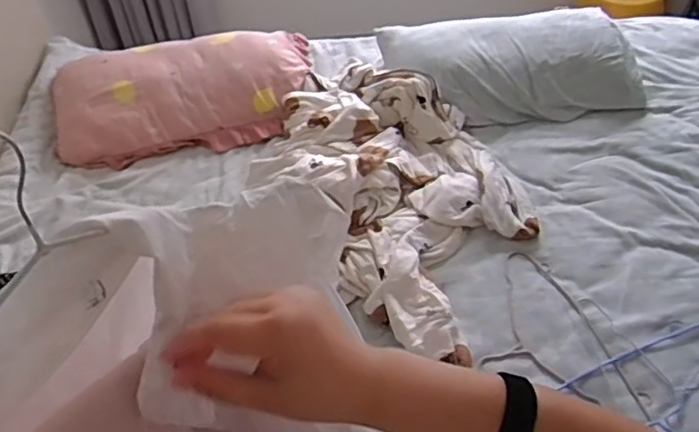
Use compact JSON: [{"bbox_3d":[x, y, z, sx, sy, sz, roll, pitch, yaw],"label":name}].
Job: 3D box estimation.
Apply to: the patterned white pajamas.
[{"bbox_3d":[0.066,-0.094,1.405,0.655,0.135,0.674,20,50,23],"label":"patterned white pajamas"}]

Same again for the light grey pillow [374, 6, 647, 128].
[{"bbox_3d":[0.419,-0.402,1.679,0.649,0.116,0.360,-5,45,-1],"label":"light grey pillow"}]

